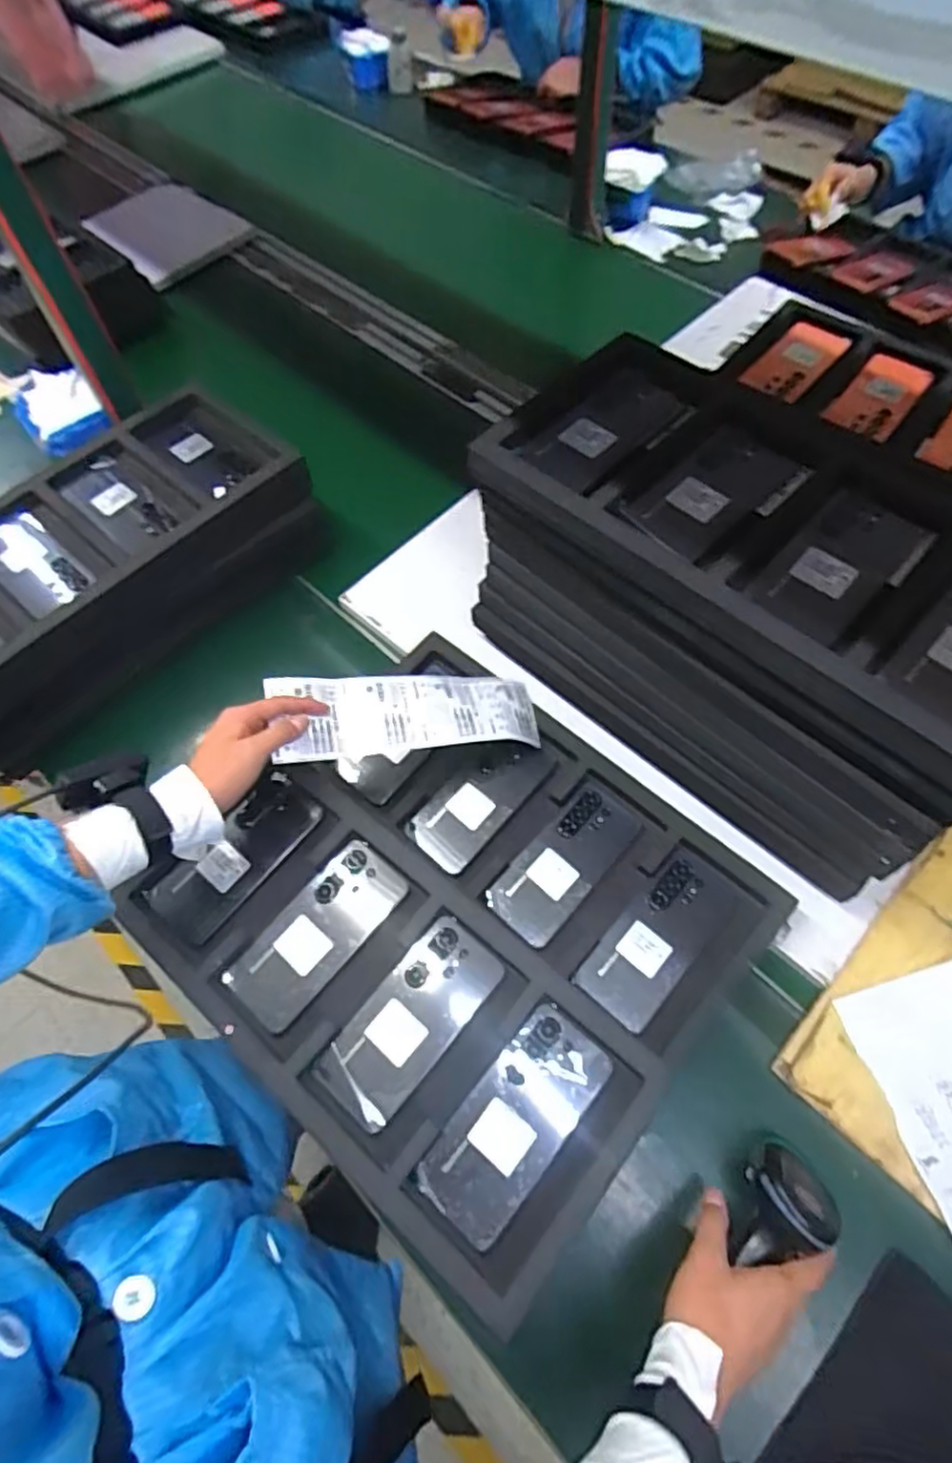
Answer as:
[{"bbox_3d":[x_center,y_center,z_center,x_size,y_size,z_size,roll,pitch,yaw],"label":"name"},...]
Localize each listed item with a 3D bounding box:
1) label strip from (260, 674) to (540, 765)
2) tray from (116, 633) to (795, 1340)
[{"bbox_3d":[-0.063,-0.020,0.691,0.270,0.027,0.085,-4,61,-21],"label":"label strip"},{"bbox_3d":[-0.011,0.170,0.646,0.452,0.076,0.415,37,70,19],"label":"tray"}]

